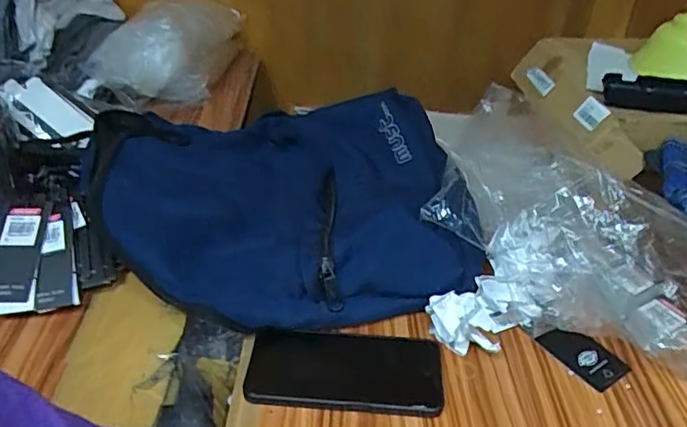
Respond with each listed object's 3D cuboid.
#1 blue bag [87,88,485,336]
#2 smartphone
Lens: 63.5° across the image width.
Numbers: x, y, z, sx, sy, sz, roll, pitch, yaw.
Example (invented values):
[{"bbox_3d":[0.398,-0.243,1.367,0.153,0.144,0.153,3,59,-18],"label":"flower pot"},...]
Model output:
[{"bbox_3d":[-0.076,-0.017,0.627,0.379,0.113,0.320,-6,36,-11],"label":"blue bag"},{"bbox_3d":[0.001,0.139,0.492,0.169,0.015,0.079,2,35,0],"label":"smartphone"}]

